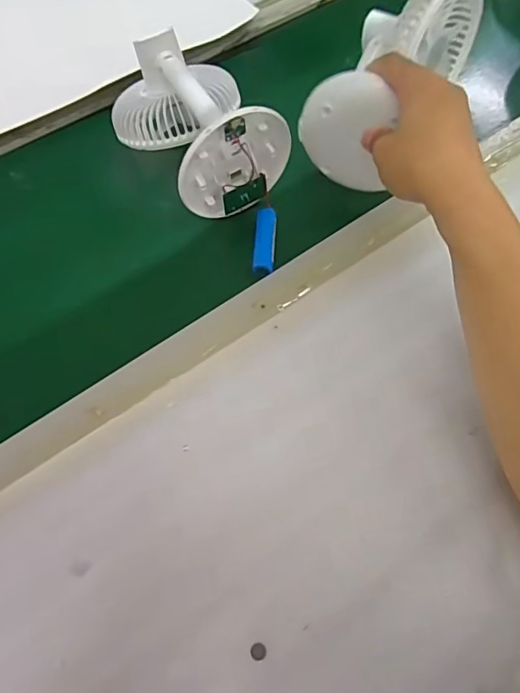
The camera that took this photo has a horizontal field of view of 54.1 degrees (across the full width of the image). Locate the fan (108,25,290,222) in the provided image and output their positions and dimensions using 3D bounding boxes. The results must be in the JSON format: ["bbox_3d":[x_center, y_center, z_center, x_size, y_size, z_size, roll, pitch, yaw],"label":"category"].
[{"bbox_3d":[-0.060,-0.215,0.467,0.122,0.089,0.166,-26,67,-10],"label":"fan"}]

